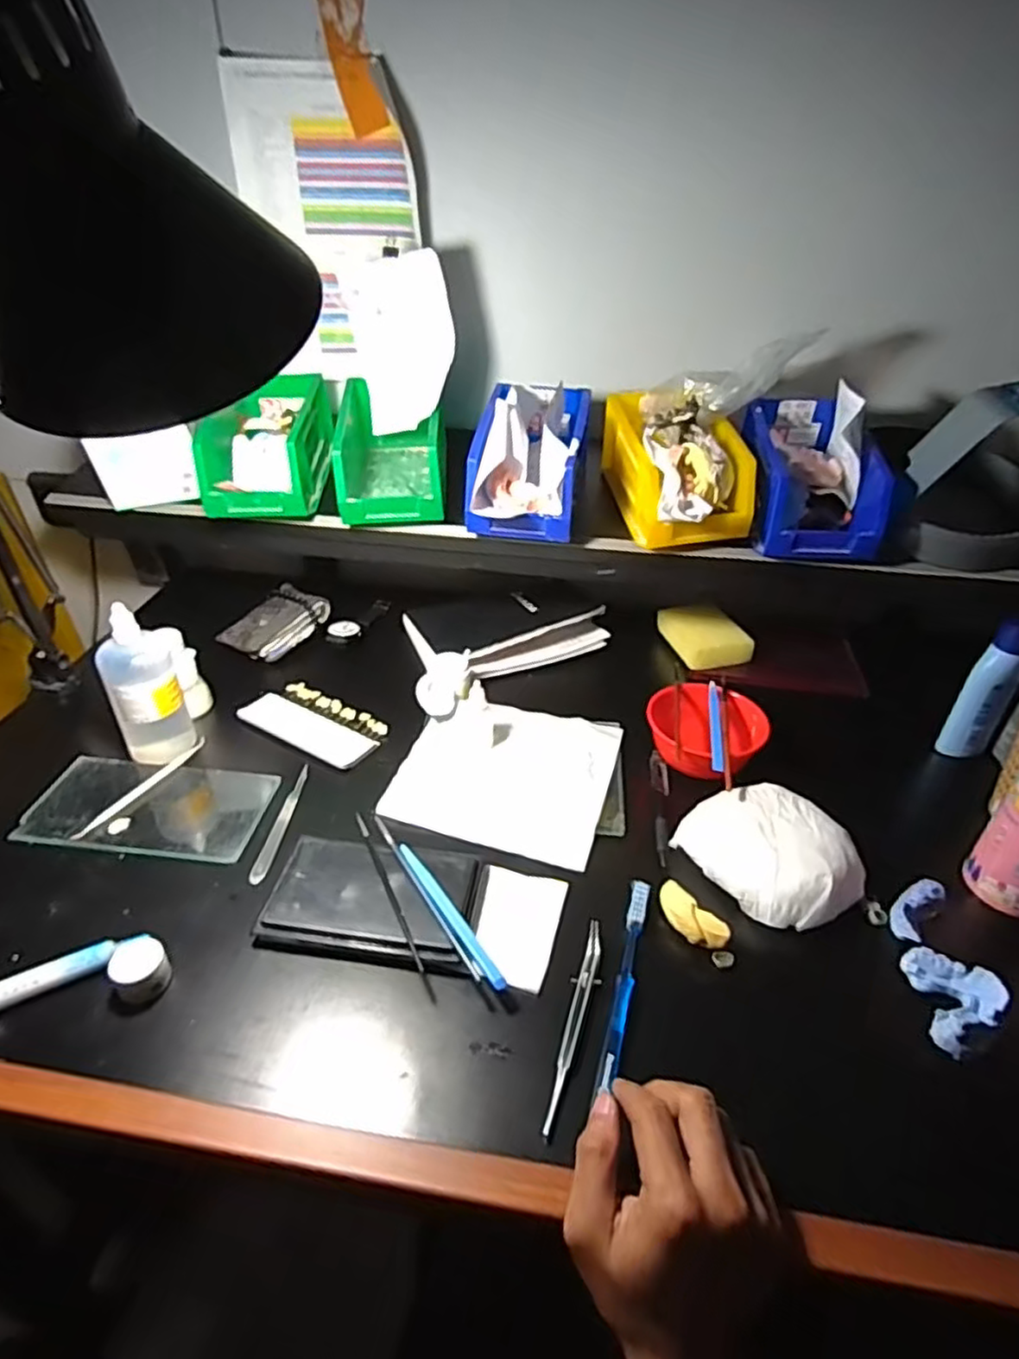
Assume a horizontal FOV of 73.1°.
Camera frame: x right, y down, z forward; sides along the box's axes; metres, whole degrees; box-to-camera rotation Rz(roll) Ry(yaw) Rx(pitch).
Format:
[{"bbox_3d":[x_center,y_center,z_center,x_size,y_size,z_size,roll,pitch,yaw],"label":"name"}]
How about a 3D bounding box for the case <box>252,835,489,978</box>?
[{"bbox_3d":[-0.102,0.170,0.526,0.156,0.023,0.099,7,36,7],"label":"case"}]

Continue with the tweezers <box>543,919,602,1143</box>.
[{"bbox_3d":[0.046,0.226,0.458,0.016,0.009,0.144,10,37,11],"label":"tweezers"}]

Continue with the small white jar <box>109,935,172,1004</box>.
[{"bbox_3d":[-0.256,0.200,0.476,0.036,0.033,0.039,1,36,-1],"label":"small white jar"}]

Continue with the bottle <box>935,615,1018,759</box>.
[{"bbox_3d":[0.458,0.011,0.657,0.034,0.145,0.038,-23,41,-27],"label":"bottle"}]

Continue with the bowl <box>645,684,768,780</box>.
[{"bbox_3d":[0.184,0.053,0.662,0.111,0.044,0.107,1,36,-1],"label":"bowl"}]

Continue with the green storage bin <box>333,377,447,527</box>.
[{"bbox_3d":[-0.122,-0.234,0.717,0.103,0.089,0.162,-3,36,-2],"label":"green storage bin"}]

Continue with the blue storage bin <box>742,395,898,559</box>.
[{"bbox_3d":[0.287,-0.192,0.660,0.116,0.102,0.158,-2,35,0],"label":"blue storage bin"}]

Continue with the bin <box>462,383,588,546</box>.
[{"bbox_3d":[0.020,-0.222,0.688,0.103,0.107,0.162,4,36,9],"label":"bin"}]

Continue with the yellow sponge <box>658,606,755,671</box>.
[{"bbox_3d":[0.239,-0.053,0.834,0.085,0.031,0.107,-8,37,-13],"label":"yellow sponge"}]

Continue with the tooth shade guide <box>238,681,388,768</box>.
[{"bbox_3d":[-0.202,0.044,0.715,0.155,0.010,0.078,21,40,25],"label":"tooth shade guide"}]

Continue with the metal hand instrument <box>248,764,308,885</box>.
[{"bbox_3d":[-0.200,0.126,0.606,0.014,0.004,0.133,3,36,3],"label":"metal hand instrument"}]

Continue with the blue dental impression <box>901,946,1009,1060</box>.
[{"bbox_3d":[0.303,0.214,0.462,0.048,0.023,0.069,4,36,3],"label":"blue dental impression"}]

